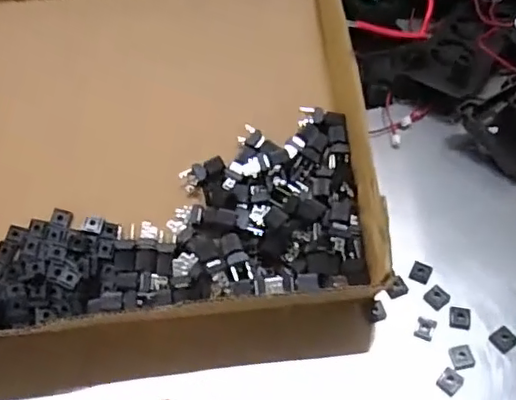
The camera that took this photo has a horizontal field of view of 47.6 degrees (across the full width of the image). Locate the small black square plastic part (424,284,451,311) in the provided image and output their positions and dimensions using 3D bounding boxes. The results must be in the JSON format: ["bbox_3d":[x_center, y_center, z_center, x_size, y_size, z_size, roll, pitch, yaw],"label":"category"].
[{"bbox_3d":[0.118,0.064,0.387,0.015,0.004,0.014,-35,59,-20],"label":"small black square plastic part"}]

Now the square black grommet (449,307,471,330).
[{"bbox_3d":[0.130,0.076,0.376,0.013,0.004,0.015,8,55,10],"label":"square black grommet"}]

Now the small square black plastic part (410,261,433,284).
[{"bbox_3d":[0.111,0.048,0.397,0.013,0.004,0.016,21,58,19],"label":"small square black plastic part"}]

